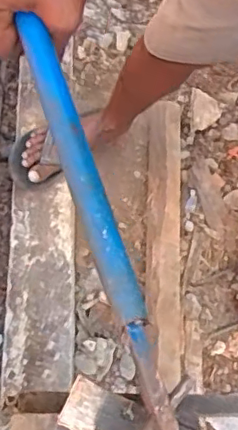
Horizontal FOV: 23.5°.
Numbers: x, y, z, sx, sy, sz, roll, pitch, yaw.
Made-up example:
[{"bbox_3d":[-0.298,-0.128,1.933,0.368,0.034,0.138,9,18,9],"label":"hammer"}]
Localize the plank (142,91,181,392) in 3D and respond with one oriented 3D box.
[{"bbox_3d":[0.092,0.029,1.173,0.071,0.025,0.609,2,67,1],"label":"plank"}]

